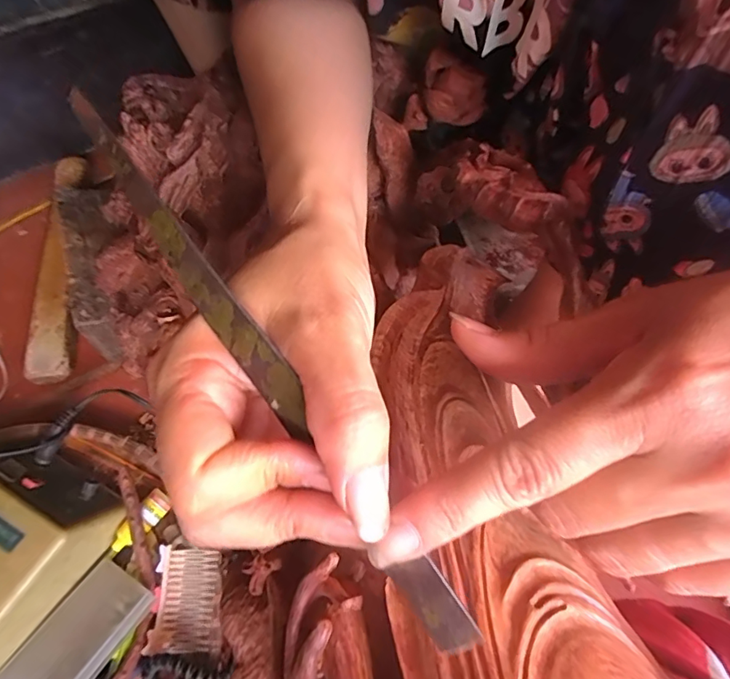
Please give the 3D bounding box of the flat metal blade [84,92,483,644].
[{"bbox_3d":[-0.031,0.008,0.144,0.197,0.014,0.004,53,26,3],"label":"flat metal blade"}]

